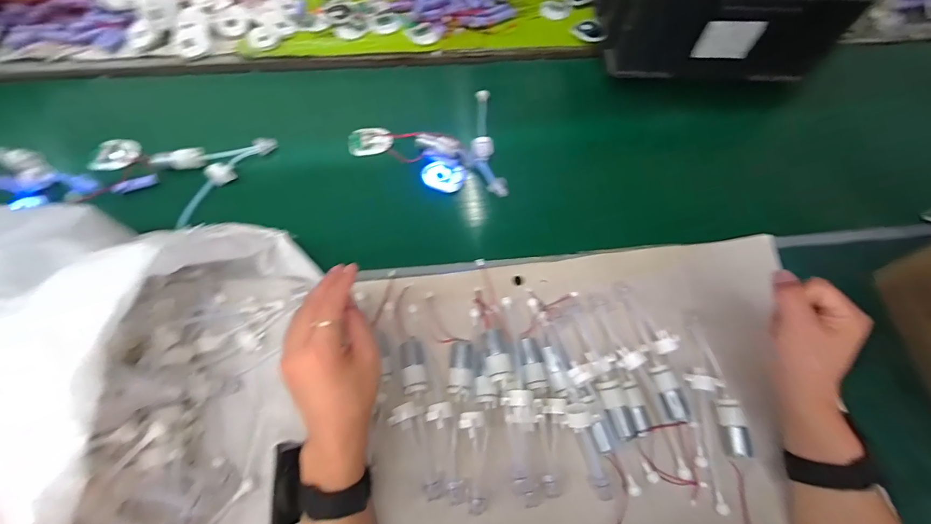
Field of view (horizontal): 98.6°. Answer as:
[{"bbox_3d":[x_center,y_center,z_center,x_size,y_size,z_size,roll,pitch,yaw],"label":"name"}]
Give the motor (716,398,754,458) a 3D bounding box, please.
[{"bbox_3d":[0.289,0.179,0.433,0.020,0.023,0.057,-4,66,-5],"label":"motor"}]

